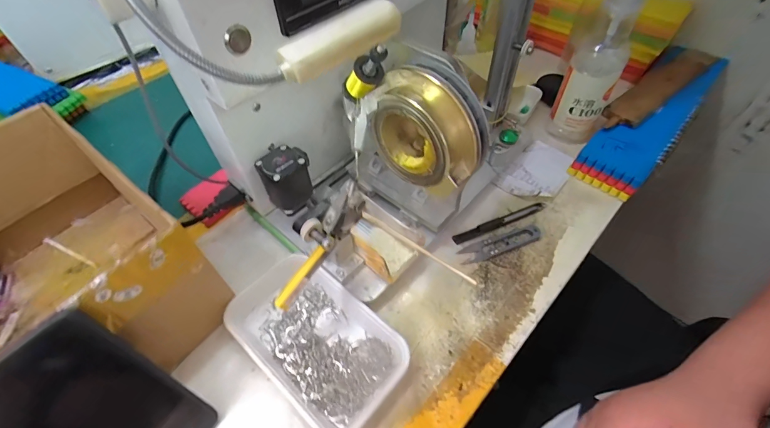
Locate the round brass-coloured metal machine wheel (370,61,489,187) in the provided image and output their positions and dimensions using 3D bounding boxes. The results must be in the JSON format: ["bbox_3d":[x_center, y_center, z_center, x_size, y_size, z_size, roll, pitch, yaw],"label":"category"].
[{"bbox_3d":[0.036,-0.075,0.323,0.100,0.093,0.043,32,60,24],"label":"round brass-coloured metal machine wheel"}]

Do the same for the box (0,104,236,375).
[{"bbox_3d":[-0.314,0.049,0.341,0.265,0.144,0.188,32,60,24],"label":"box"}]

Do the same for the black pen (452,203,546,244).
[{"bbox_3d":[0.138,0.008,0.436,0.124,0.007,0.011,-20,55,-12],"label":"black pen"}]

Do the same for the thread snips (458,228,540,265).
[{"bbox_3d":[0.132,0.033,0.418,0.096,0.007,0.021,-16,54,-9],"label":"thread snips"}]

